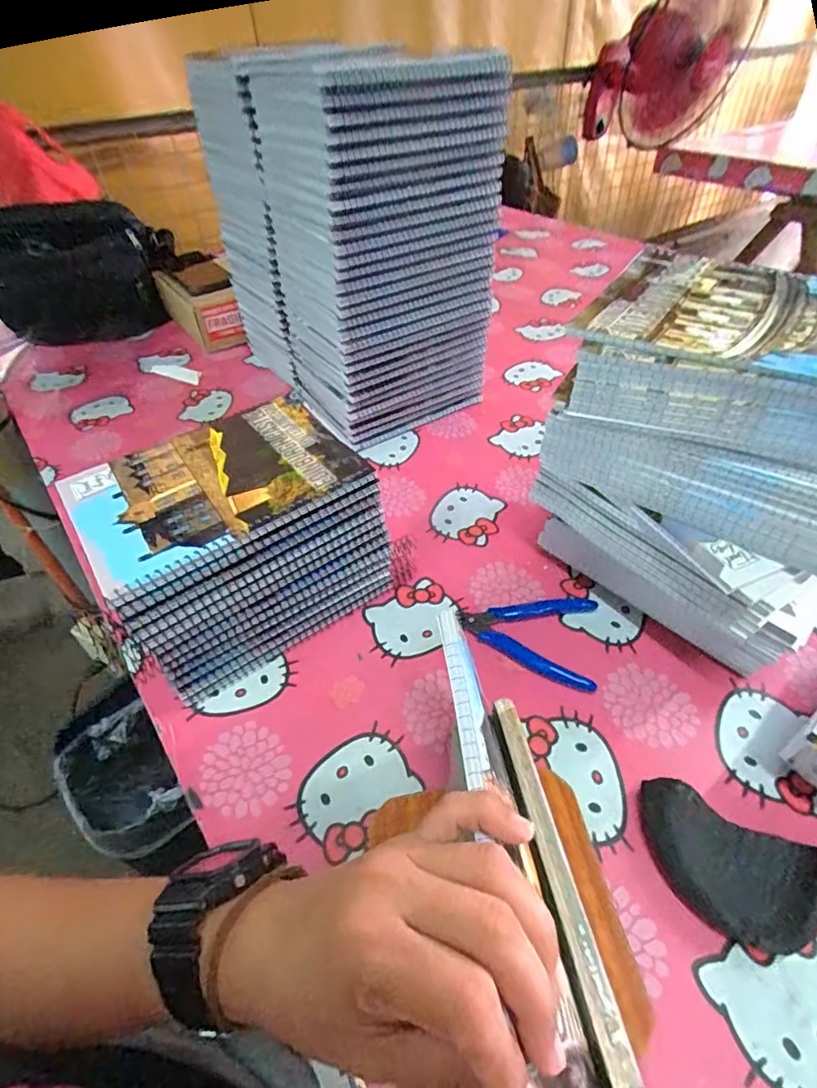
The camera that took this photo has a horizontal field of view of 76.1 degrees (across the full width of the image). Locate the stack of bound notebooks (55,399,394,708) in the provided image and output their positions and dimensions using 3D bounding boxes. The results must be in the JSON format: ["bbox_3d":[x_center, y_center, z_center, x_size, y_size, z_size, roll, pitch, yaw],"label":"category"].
[{"bbox_3d":[-0.142,-0.004,0.437,0.196,0.132,0.149,-28,50,-24],"label":"stack of bound notebooks"}]

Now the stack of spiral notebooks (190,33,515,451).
[{"bbox_3d":[-0.077,-0.363,0.646,0.215,0.339,0.325,-28,50,-24],"label":"stack of spiral notebooks"}]

